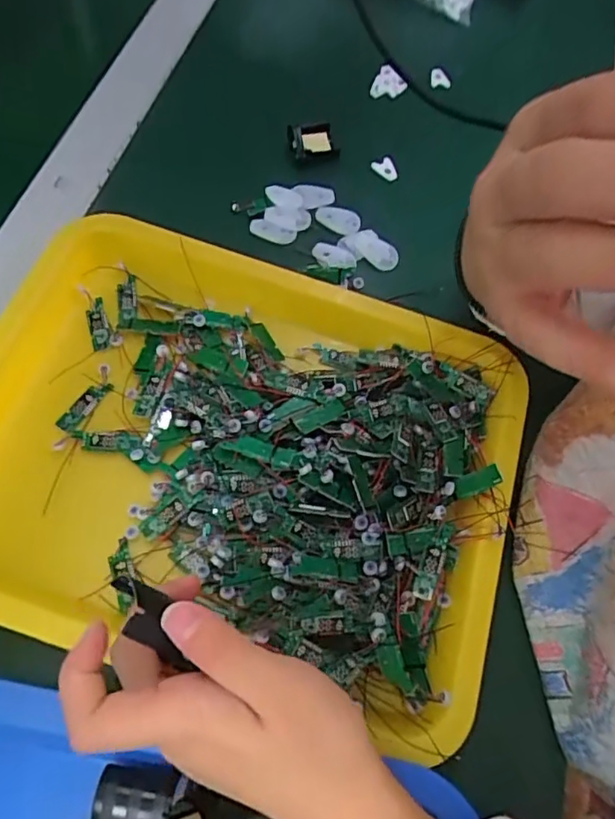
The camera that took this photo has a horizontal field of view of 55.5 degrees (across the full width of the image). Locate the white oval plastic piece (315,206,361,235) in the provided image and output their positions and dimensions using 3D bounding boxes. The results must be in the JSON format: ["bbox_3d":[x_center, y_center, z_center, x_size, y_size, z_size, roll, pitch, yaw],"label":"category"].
[{"bbox_3d":[0.023,-0.149,0.462,0.035,0.005,0.021,23,64,4],"label":"white oval plastic piece"}]

